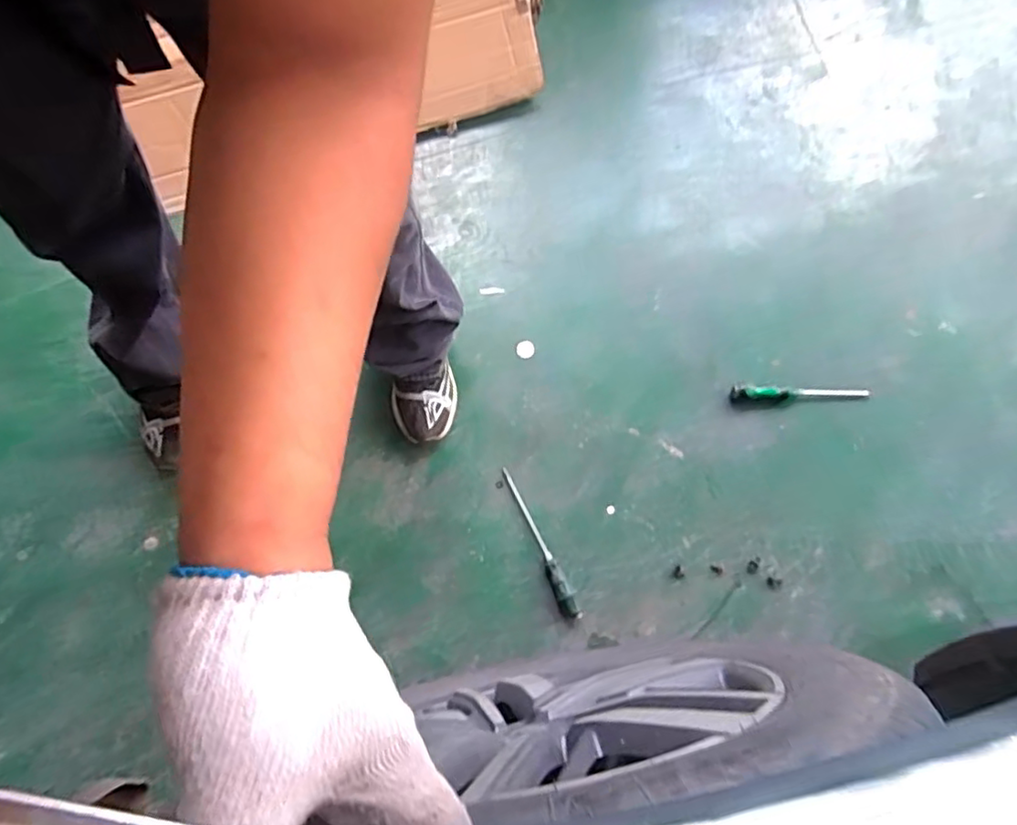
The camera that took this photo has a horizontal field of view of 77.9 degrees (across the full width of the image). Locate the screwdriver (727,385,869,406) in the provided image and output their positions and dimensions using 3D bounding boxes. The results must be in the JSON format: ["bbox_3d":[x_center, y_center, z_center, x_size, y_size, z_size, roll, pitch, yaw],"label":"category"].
[{"bbox_3d":[0.547,-0.035,1.170,0.264,0.037,0.034,-1,74,-2],"label":"screwdriver"}]

